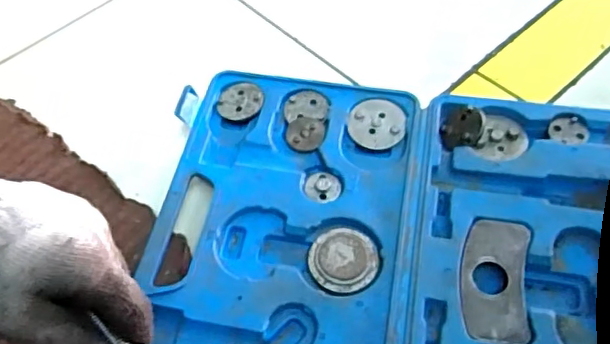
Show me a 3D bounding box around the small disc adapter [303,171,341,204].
[{"bbox_3d":[0.014,0.013,0.485,0.031,0.006,0.029,-3,57,4],"label":"small disc adapter"}]

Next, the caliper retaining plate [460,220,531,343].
[{"bbox_3d":[0.138,0.077,0.417,0.046,0.004,0.095,8,58,10],"label":"caliper retaining plate"}]

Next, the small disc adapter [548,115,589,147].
[{"bbox_3d":[0.228,-0.034,0.494,0.031,0.008,0.031,-16,57,-5],"label":"small disc adapter"}]

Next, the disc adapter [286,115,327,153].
[{"bbox_3d":[0.000,-0.034,0.512,0.036,0.006,0.034,-3,57,4],"label":"disc adapter"}]

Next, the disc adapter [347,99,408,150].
[{"bbox_3d":[0.065,-0.044,0.514,0.050,0.005,0.048,-3,57,4],"label":"disc adapter"}]

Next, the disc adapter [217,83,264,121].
[{"bbox_3d":[-0.061,-0.065,0.540,0.043,0.011,0.040,-3,57,4],"label":"disc adapter"}]

